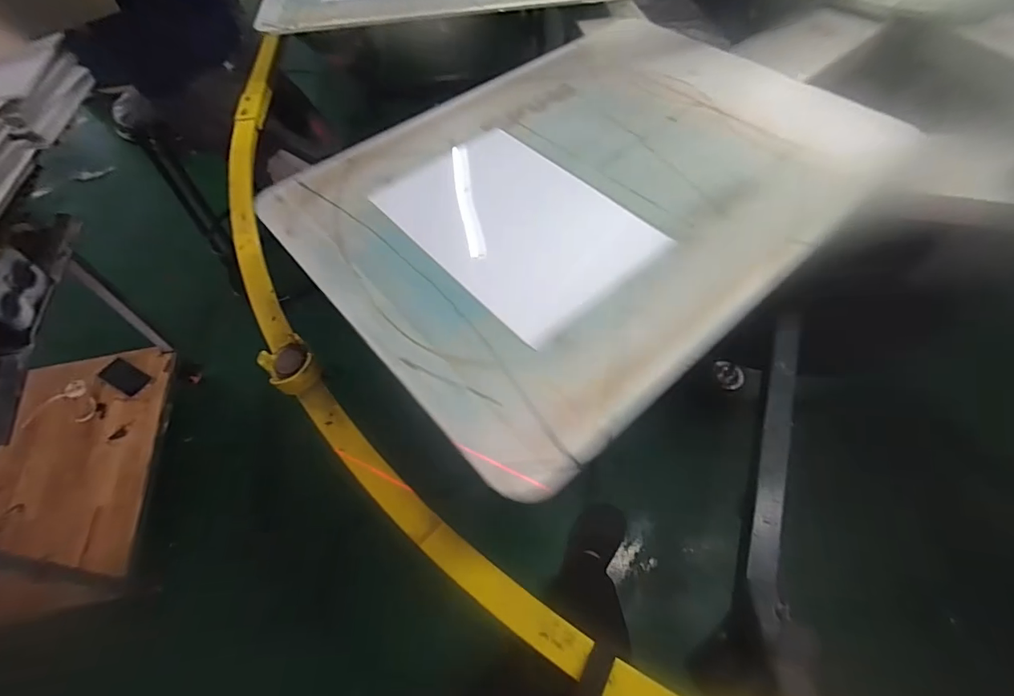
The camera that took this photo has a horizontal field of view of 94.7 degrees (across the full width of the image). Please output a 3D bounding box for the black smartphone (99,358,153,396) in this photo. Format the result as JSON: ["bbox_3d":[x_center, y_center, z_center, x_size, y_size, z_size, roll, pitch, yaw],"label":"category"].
[{"bbox_3d":[-1.150,0.083,1.399,0.164,0.009,0.077,23,59,17],"label":"black smartphone"}]

